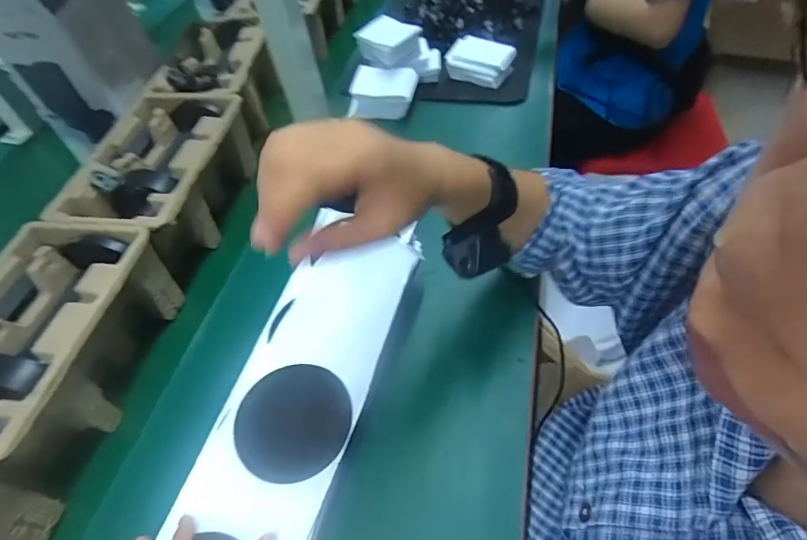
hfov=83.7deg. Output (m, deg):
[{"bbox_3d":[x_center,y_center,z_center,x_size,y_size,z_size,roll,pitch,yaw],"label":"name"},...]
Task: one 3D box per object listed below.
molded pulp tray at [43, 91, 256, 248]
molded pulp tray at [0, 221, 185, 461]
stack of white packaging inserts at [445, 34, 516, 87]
[{"bbox_3d":[-0.289,-0.110,0.555,0.152,0.102,0.227,1,50,5],"label":"molded pulp tray"},{"bbox_3d":[-0.331,0.069,0.424,0.143,0.098,0.228,5,50,8],"label":"molded pulp tray"},{"bbox_3d":[0.121,-0.328,0.708,0.095,0.045,0.062,23,55,22],"label":"stack of white packaging inserts"}]

